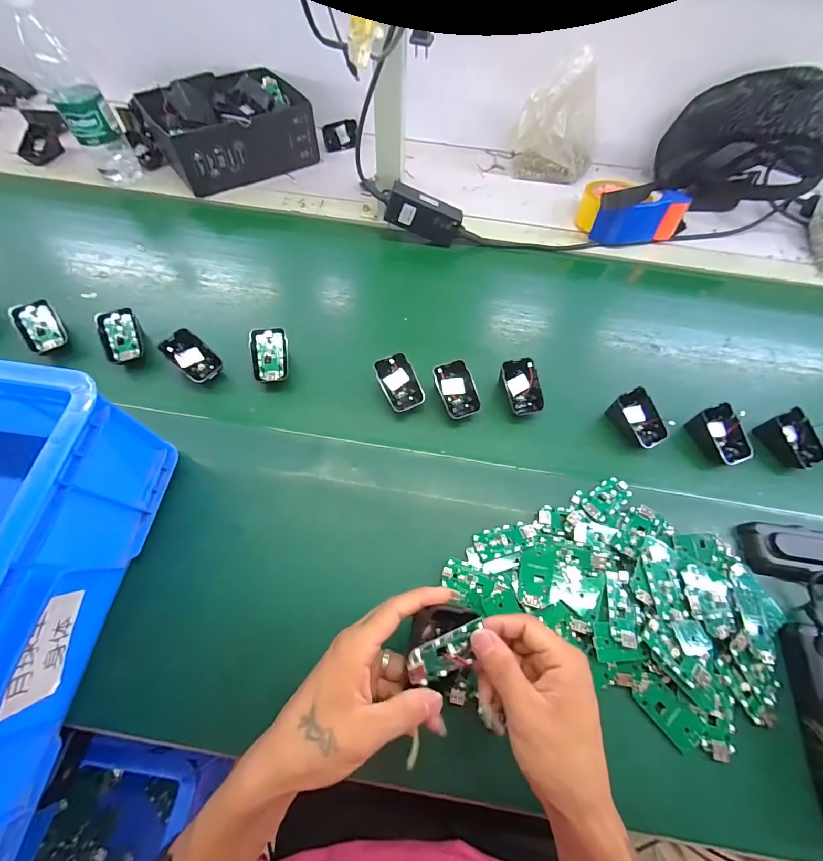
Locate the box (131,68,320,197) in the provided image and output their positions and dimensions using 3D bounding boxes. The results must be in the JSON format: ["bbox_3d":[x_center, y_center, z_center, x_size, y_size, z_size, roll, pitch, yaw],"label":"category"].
[{"bbox_3d":[-0.307,-0.533,0.664,0.241,0.094,0.179,-32,67,-16],"label":"box"}]

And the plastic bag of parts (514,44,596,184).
[{"bbox_3d":[0.258,-0.522,0.650,0.134,0.152,0.090,18,64,9],"label":"plastic bag of parts"}]

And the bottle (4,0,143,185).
[{"bbox_3d":[-0.498,-0.493,0.564,0.067,0.216,0.060,-34,68,-17],"label":"bottle"}]

